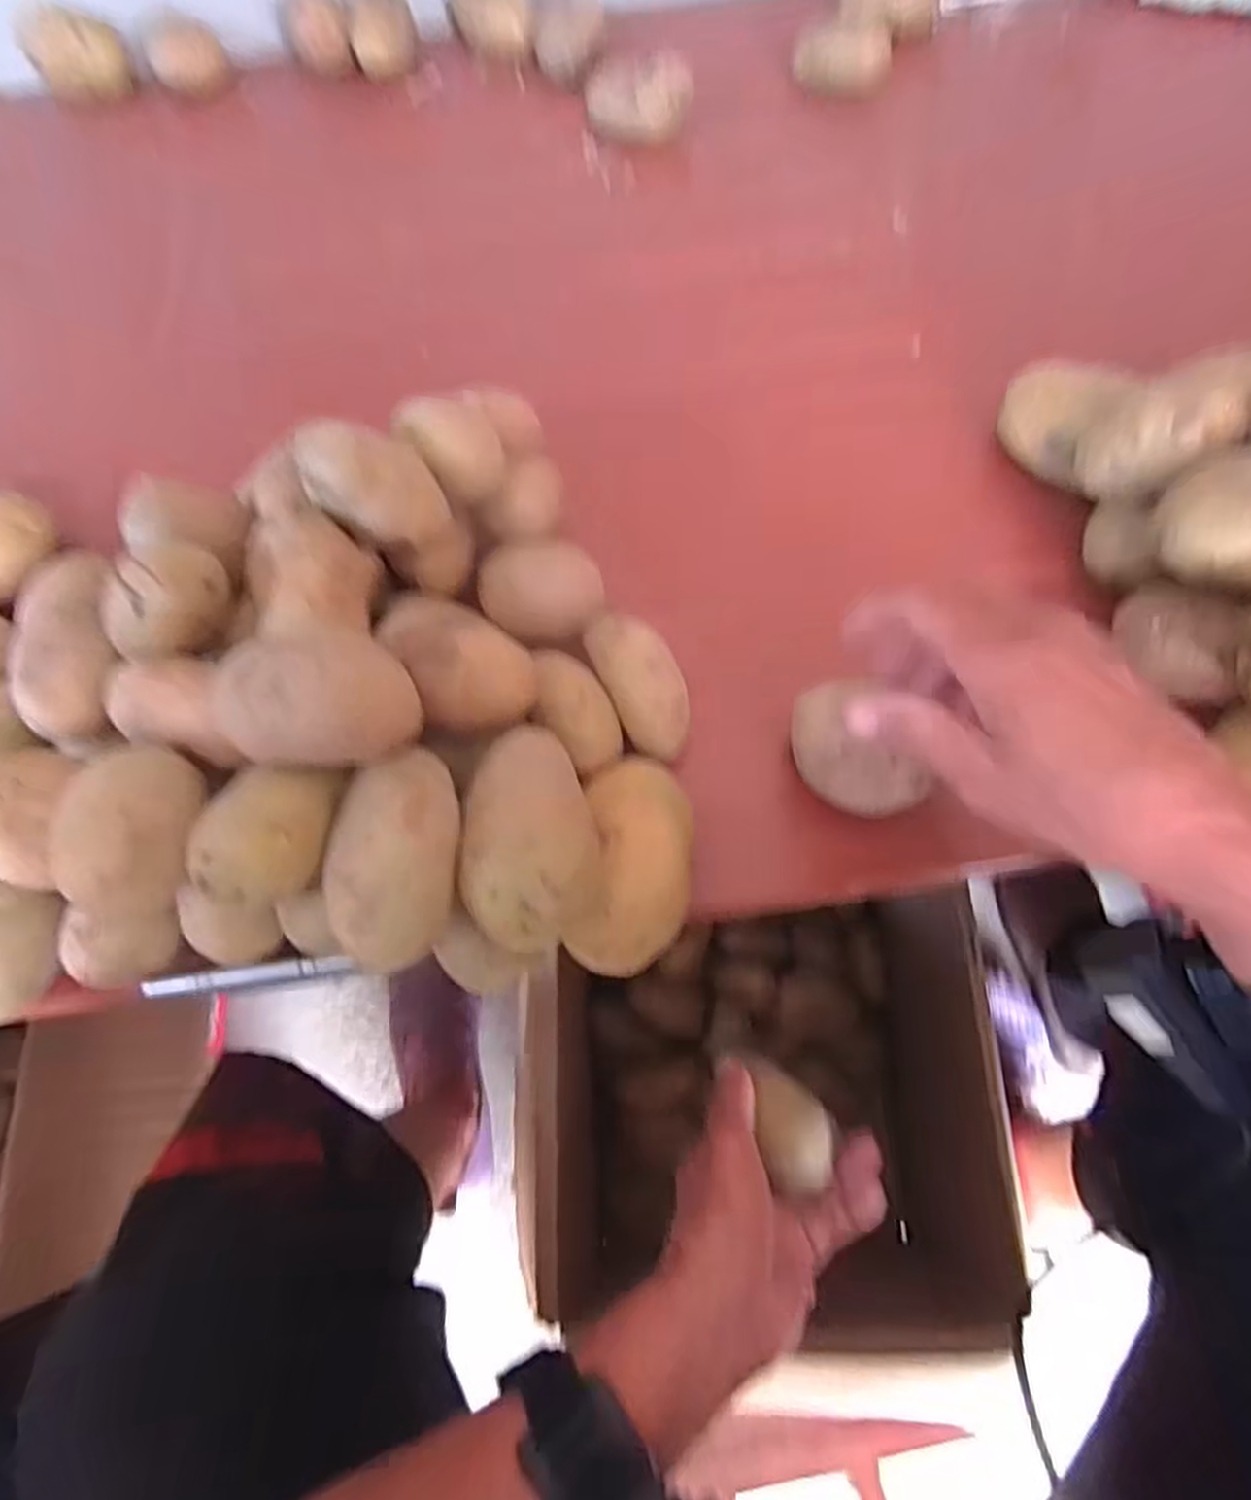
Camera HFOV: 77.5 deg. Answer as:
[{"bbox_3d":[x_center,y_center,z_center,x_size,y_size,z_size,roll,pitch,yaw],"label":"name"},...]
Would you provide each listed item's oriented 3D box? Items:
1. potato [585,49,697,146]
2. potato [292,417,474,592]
[{"bbox_3d":[0.010,-0.474,0.575,0.075,0.049,0.051,0,68,3],"label":"potato"},{"bbox_3d":[-0.112,-0.115,0.375,0.032,0.095,0.044,9,62,51],"label":"potato"}]

